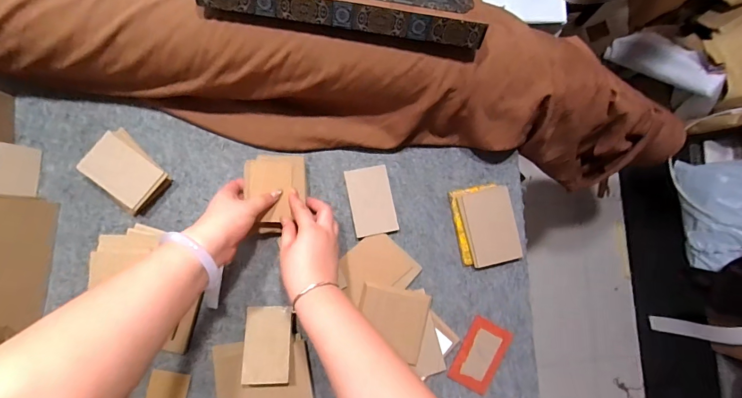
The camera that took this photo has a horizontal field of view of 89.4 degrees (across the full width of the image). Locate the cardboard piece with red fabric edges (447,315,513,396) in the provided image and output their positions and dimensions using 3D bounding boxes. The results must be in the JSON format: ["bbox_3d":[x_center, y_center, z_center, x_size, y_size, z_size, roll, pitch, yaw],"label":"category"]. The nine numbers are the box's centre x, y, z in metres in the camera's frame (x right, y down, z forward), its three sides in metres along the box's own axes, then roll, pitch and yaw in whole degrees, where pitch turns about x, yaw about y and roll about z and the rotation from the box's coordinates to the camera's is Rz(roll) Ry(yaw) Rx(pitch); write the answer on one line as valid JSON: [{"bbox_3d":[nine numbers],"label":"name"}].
[{"bbox_3d":[0.181,0.258,0.620,0.070,0.008,0.111,29,84,-3],"label":"cardboard piece with red fabric edges"}]

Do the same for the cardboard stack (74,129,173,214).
[{"bbox_3d":[-0.363,-0.040,0.556,0.084,0.038,0.112,-44,91,-6],"label":"cardboard stack"}]

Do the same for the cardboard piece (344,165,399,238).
[{"bbox_3d":[0.001,0.002,0.612,0.069,0.011,0.108,-11,88,-6],"label":"cardboard piece"}]

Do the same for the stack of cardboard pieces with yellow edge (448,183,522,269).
[{"bbox_3d":[0.190,0.043,0.621,0.097,0.022,0.130,-10,87,-6],"label":"stack of cardboard pieces with yellow edge"}]

